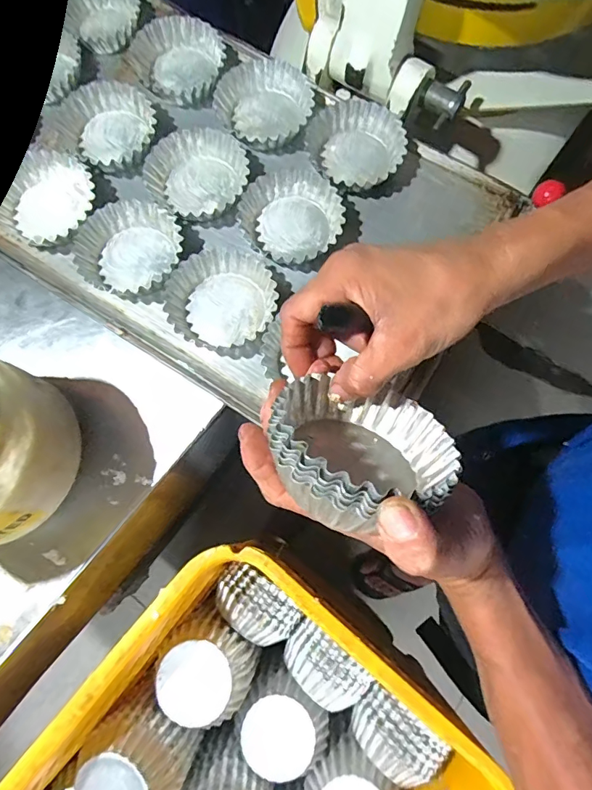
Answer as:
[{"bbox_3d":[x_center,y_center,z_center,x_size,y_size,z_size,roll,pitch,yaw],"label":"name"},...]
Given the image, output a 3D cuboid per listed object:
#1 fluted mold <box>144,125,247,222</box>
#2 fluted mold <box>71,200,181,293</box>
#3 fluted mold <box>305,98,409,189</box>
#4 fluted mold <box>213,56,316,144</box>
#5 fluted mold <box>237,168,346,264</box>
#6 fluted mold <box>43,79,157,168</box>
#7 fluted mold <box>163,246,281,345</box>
[{"bbox_3d":[-0.101,-0.227,0.464,0.093,0.026,0.089,0,75,1],"label":"fluted mold"},{"bbox_3d":[-0.160,-0.144,0.437,0.098,0.028,0.088,-16,75,-3],"label":"fluted mold"},{"bbox_3d":[0.064,-0.256,0.466,0.098,0.032,0.083,27,77,8],"label":"fluted mold"},{"bbox_3d":[-0.030,-0.312,0.482,0.099,0.026,0.089,20,76,6],"label":"fluted mold"},{"bbox_3d":[-0.003,-0.177,0.444,0.099,0.027,0.090,0,75,1],"label":"fluted mold"},{"bbox_3d":[-0.198,-0.277,0.470,0.096,0.031,0.091,0,75,1],"label":"fluted mold"},{"bbox_3d":[-0.068,-0.091,0.421,0.098,0.027,0.088,-10,75,-1],"label":"fluted mold"}]

